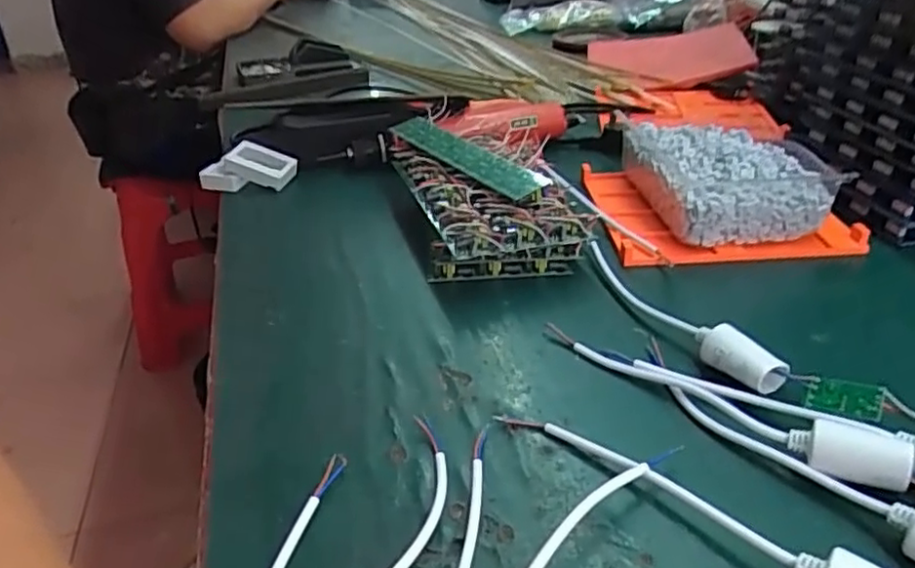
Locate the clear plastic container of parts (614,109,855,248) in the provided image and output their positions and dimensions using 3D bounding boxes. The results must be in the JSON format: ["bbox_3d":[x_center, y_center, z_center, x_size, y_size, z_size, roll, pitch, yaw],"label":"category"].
[{"bbox_3d":[0.229,-0.089,0.583,0.145,0.061,0.158,-3,31,0],"label":"clear plastic container of parts"}]

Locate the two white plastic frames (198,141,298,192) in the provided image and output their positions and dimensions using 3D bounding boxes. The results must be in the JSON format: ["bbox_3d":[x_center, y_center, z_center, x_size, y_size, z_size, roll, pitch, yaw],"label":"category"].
[{"bbox_3d":[-0.205,-0.114,0.673,0.079,0.033,0.048,6,32,14],"label":"two white plastic frames"}]

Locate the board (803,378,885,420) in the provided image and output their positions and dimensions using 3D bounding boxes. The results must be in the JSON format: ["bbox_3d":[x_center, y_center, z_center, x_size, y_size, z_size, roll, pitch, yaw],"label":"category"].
[{"bbox_3d":[0.212,0.062,0.373,0.037,0.005,0.021,6,59,47],"label":"board"}]

